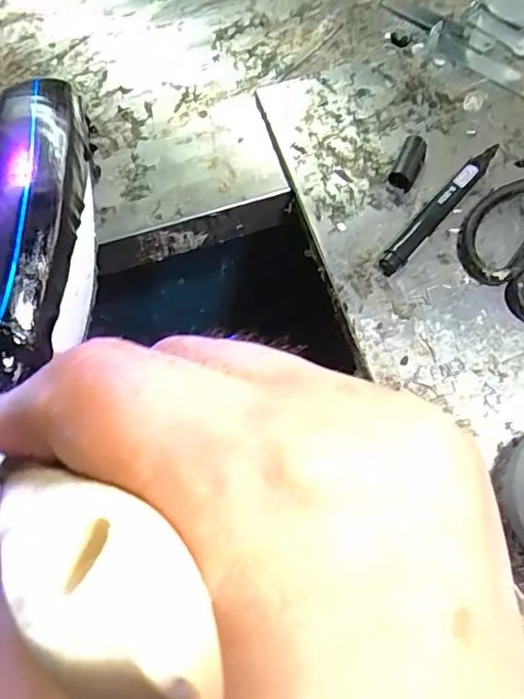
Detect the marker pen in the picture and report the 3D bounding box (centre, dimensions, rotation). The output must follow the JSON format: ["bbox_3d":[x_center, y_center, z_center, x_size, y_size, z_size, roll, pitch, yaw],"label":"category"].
[{"bbox_3d":[0.123,-0.097,0.364,0.015,0.018,0.126,40,76,16],"label":"marker pen"}]

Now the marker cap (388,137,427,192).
[{"bbox_3d":[0.105,-0.132,0.378,0.018,0.015,0.039,23,72,11],"label":"marker cap"}]

